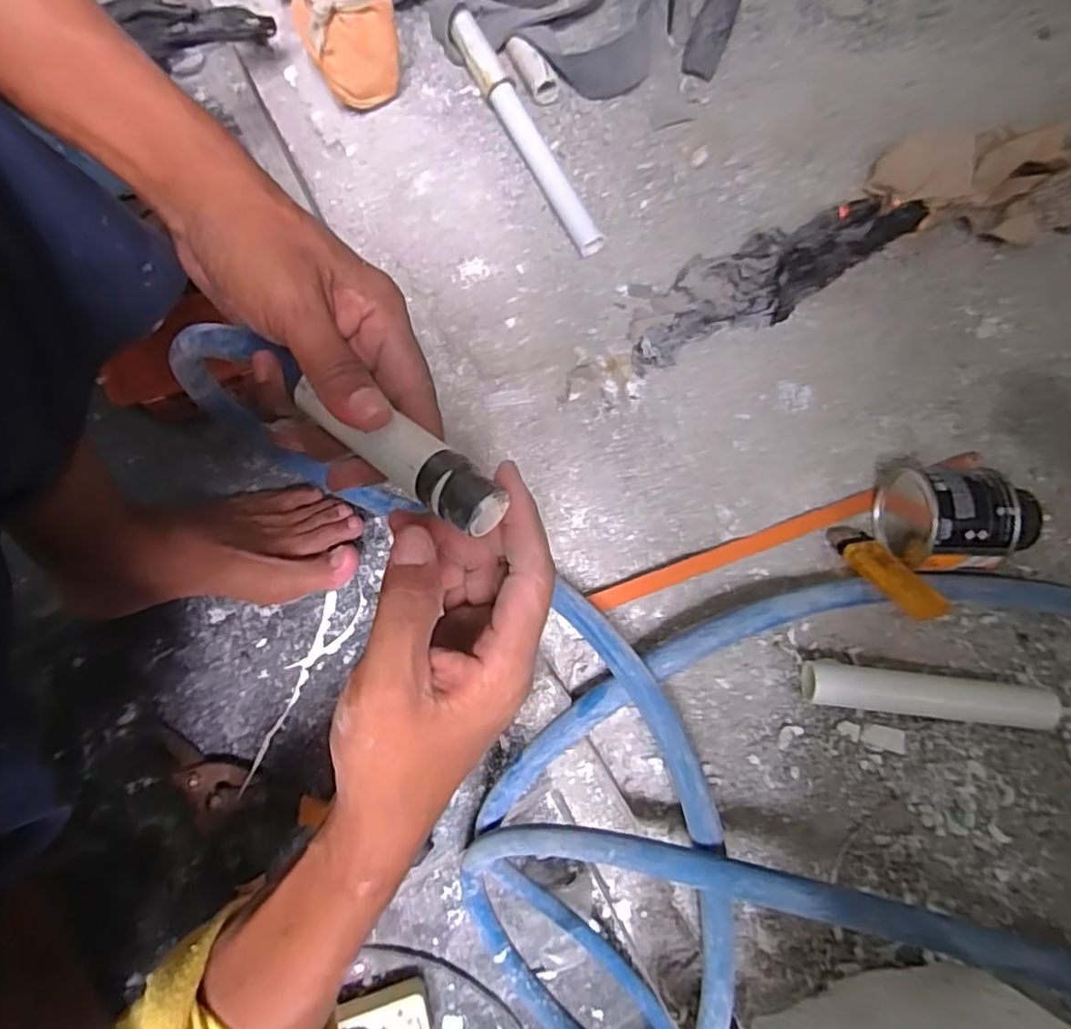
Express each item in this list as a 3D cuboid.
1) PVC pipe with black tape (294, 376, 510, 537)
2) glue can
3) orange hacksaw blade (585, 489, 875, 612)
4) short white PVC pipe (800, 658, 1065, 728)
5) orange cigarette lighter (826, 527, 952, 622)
[{"bbox_3d":[-0.063,-0.028,0.285,0.116,0.020,0.026,30,77,25],"label":"PVC pipe with black tape"},{"bbox_3d":[0.271,0.003,0.420,0.082,0.063,0.067,-1,77,-2],"label":"glue can"},{"bbox_3d":[0.135,0.024,0.439,0.206,0.008,0.013,-19,78,-6],"label":"orange hacksaw blade"},{"bbox_3d":[0.244,0.113,0.412,0.149,0.026,0.026,6,76,0],"label":"short white PVC pipe"},{"bbox_3d":[0.223,0.035,0.418,0.026,0.010,0.083,-29,47,-8],"label":"orange cigarette lighter"}]

